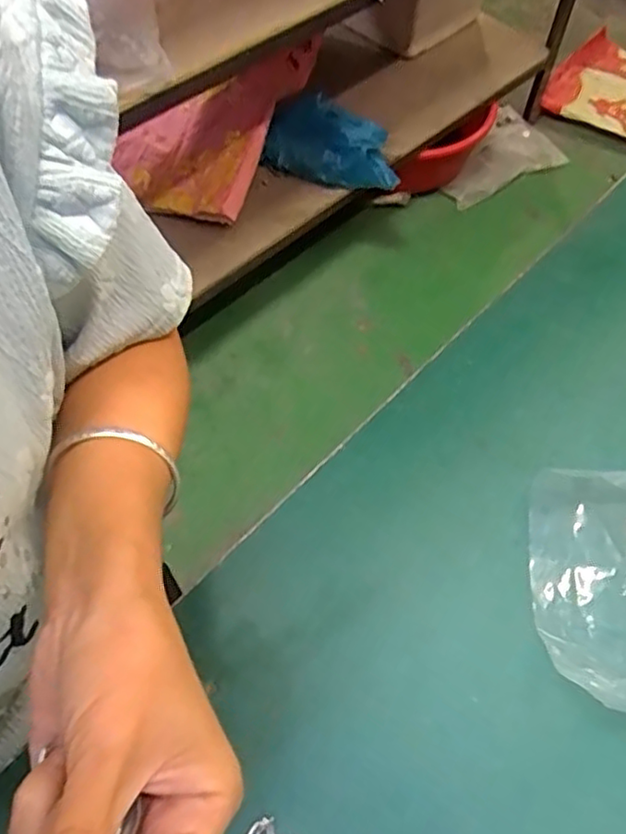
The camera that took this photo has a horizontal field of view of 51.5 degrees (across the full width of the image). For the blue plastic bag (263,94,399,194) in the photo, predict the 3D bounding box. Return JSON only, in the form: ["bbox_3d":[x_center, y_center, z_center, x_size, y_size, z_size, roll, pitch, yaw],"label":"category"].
[{"bbox_3d":[0.031,-0.525,1.254,0.275,0.134,0.104,25,62,12],"label":"blue plastic bag"}]

